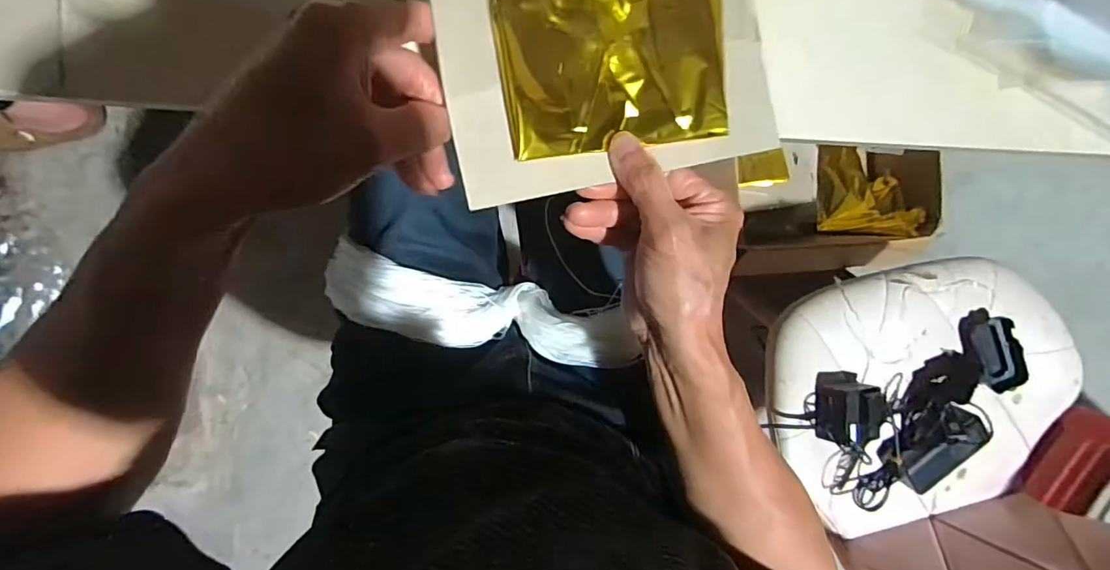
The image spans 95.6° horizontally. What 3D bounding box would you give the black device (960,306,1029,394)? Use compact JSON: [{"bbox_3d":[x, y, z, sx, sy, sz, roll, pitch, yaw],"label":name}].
[{"bbox_3d":[0.619,0.096,0.704,0.060,0.025,0.121,-25,98,-5],"label":"black device"}]

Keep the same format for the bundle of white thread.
[{"bbox_3d":[-0.066,0.024,0.453,0.276,0.062,0.062,13,93,-9],"label":"bundle of white thread"}]

